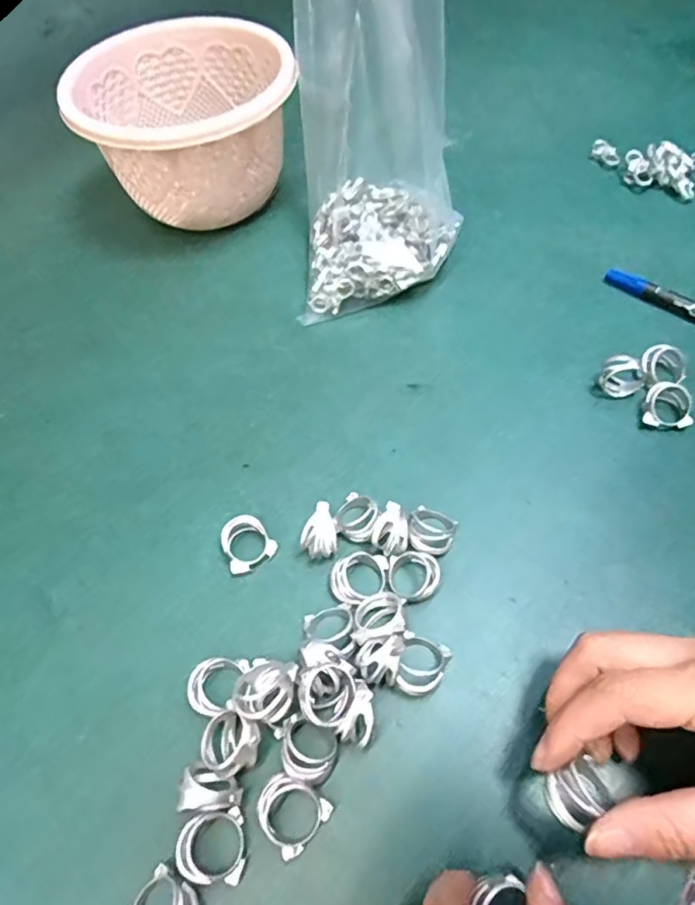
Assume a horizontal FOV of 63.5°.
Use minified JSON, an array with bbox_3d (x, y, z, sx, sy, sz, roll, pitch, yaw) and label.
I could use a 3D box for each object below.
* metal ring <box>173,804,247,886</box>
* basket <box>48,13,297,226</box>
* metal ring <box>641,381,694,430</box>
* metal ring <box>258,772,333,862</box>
[{"bbox_3d":[-0.050,0.146,0.208,0.023,0.014,0.023,-2,59,3],"label":"metal ring"},{"bbox_3d":[-0.104,-0.223,0.393,0.137,0.088,0.125,0,59,4],"label":"basket"},{"bbox_3d":[0.169,-0.025,0.294,0.023,0.016,0.022,-2,59,3],"label":"metal ring"},{"bbox_3d":[-0.022,0.136,0.214,0.025,0.012,0.023,-2,59,3],"label":"metal ring"}]

